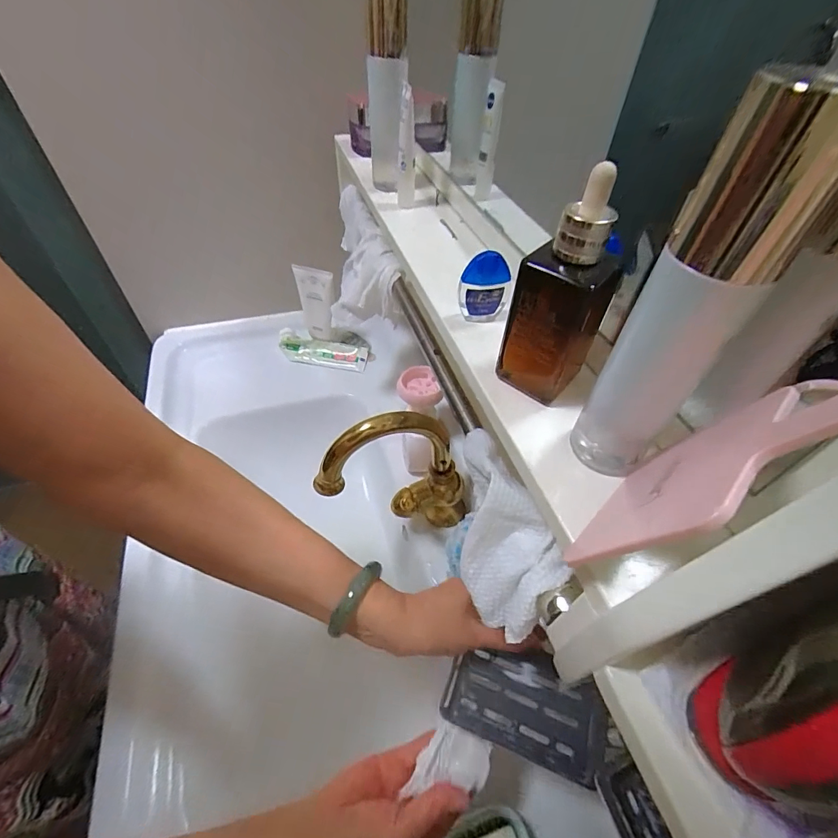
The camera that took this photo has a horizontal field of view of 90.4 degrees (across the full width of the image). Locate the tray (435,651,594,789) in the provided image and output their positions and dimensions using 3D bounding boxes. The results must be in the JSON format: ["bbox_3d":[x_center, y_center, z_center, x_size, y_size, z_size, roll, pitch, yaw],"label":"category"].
[{"bbox_3d":[0.085,0.239,0.353,0.120,0.009,0.073,17,52,12],"label":"tray"}]

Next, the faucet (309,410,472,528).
[{"bbox_3d":[-0.026,0.075,0.515,0.184,0.211,0.043,-8,51,-9],"label":"faucet"}]

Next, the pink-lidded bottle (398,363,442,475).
[{"bbox_3d":[-0.001,0.009,0.624,0.064,0.164,0.078,13,51,8],"label":"pink-lidded bottle"}]

